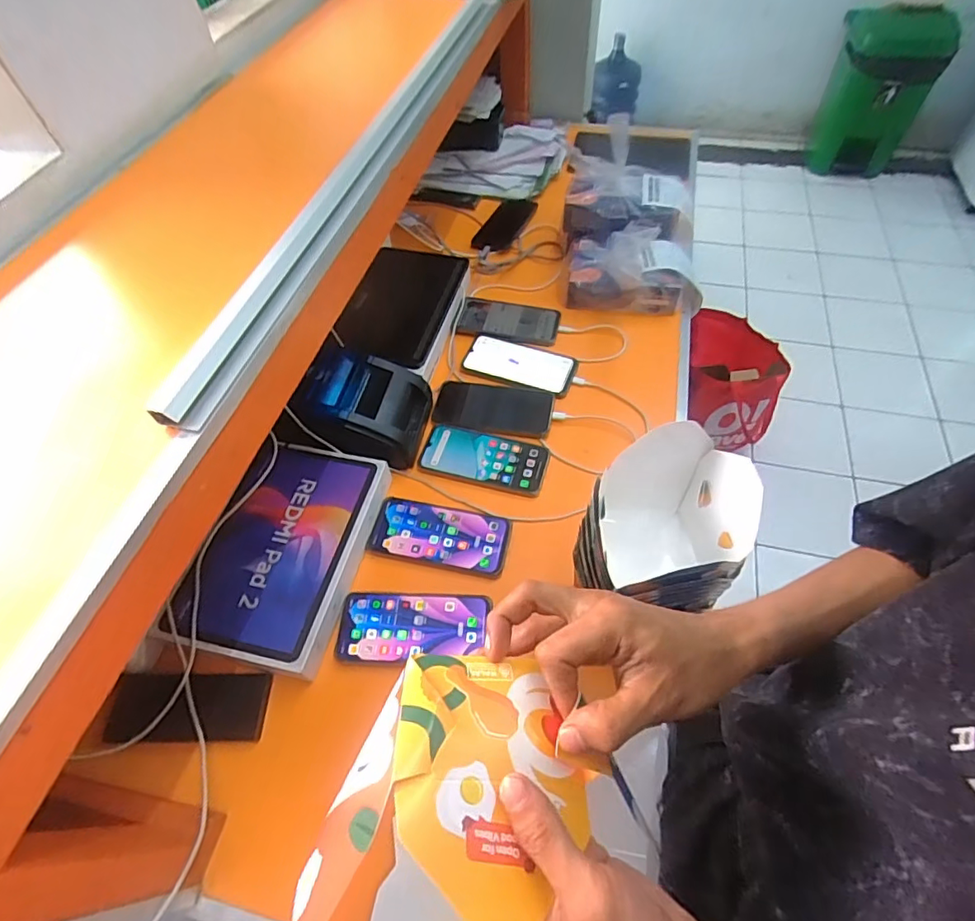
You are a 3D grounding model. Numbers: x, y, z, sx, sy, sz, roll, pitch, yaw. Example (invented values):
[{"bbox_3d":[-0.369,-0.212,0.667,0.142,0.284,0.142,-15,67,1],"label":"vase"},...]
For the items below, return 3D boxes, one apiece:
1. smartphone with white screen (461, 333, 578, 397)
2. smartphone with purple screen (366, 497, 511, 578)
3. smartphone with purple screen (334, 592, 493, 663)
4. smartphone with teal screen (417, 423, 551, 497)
[{"bbox_3d":[0.049,-0.149,0.796,0.166,0.011,0.082,19,66,10],"label":"smartphone with white screen"},{"bbox_3d":[-0.057,0.090,0.639,0.162,0.012,0.078,9,56,10],"label":"smartphone with purple screen"},{"bbox_3d":[-0.082,0.184,0.582,0.163,0.011,0.075,-1,55,2],"label":"smartphone with purple screen"},{"bbox_3d":[-0.004,-0.006,0.696,0.164,0.015,0.076,12,57,12],"label":"smartphone with teal screen"}]

